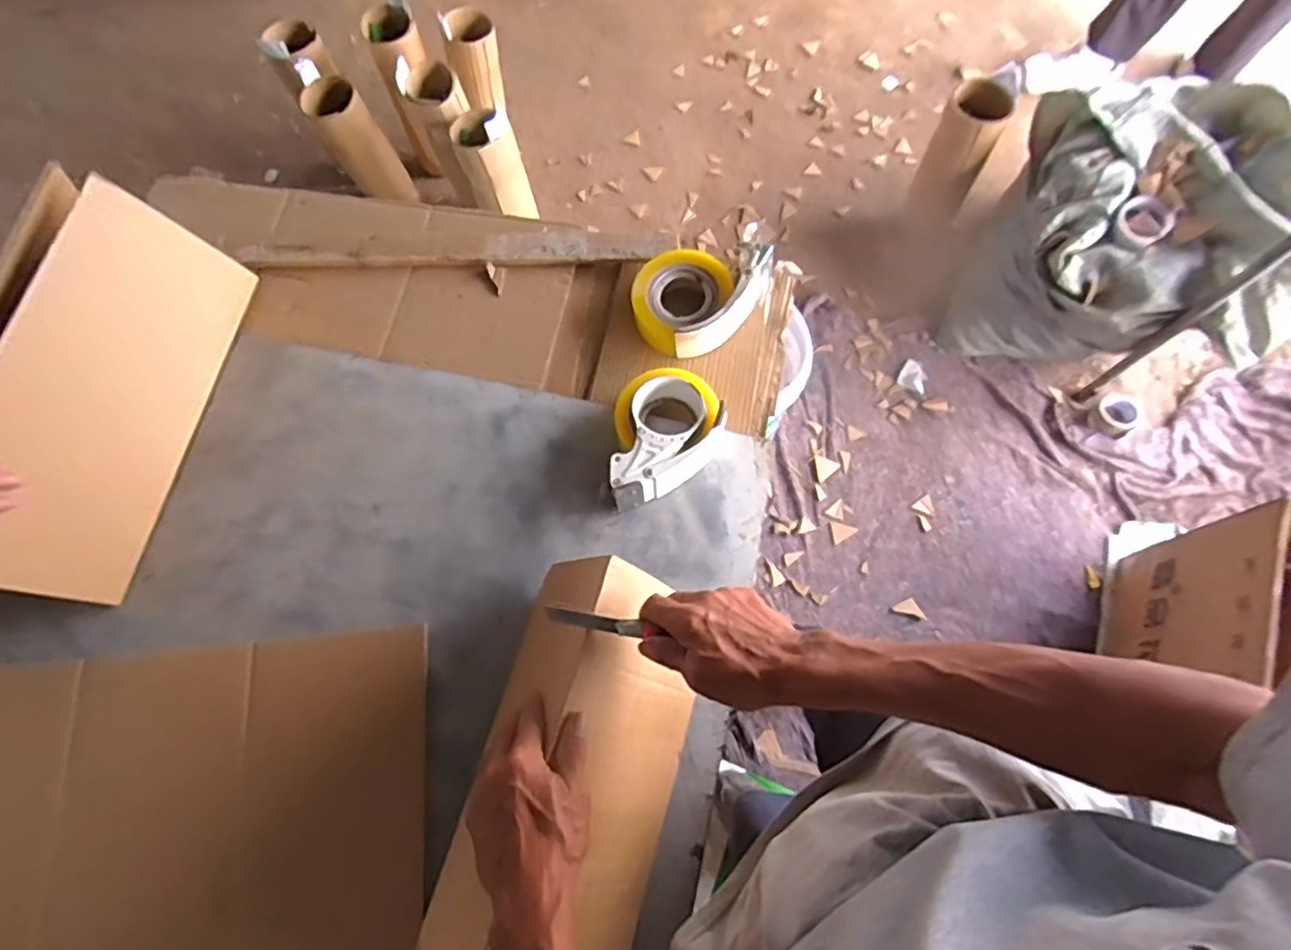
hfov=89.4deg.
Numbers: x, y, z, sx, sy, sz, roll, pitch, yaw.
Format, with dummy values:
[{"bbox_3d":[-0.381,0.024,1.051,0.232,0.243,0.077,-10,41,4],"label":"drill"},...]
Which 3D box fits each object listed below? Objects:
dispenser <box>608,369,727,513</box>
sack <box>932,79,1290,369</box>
[{"bbox_3d":[0.011,-0.048,0.727,0.156,0.071,0.117,-36,73,-9],"label":"dispenser"},{"bbox_3d":[1.012,-0.538,1.392,0.499,0.460,0.568,21,74,9],"label":"sack"}]

